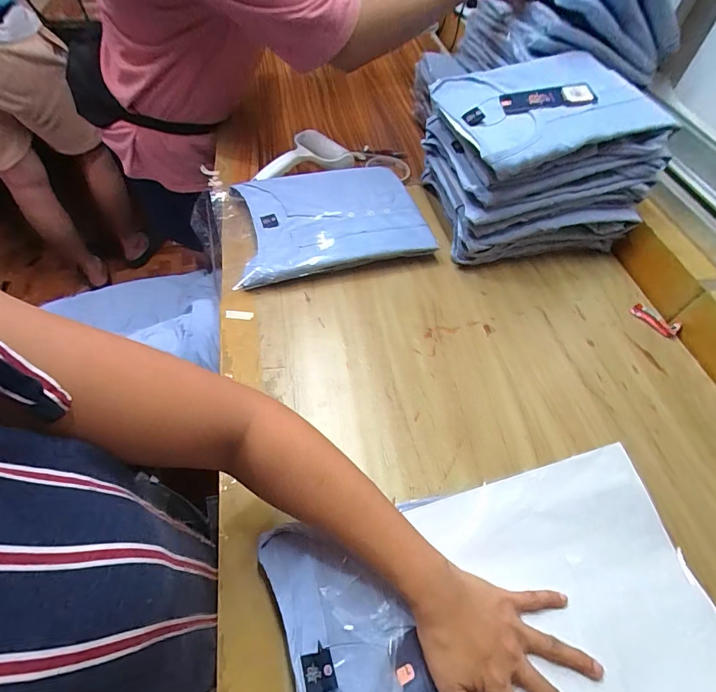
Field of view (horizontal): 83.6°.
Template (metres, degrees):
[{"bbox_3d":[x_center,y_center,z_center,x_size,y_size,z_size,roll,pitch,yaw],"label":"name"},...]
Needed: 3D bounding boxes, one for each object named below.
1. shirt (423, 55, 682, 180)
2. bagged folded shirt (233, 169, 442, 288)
[{"bbox_3d":[0.246,-0.321,0.538,0.247,0.030,0.204,-16,58,-4],"label":"shirt"},{"bbox_3d":[-0.047,-0.189,0.606,0.276,0.039,0.200,-14,57,-14],"label":"bagged folded shirt"}]

